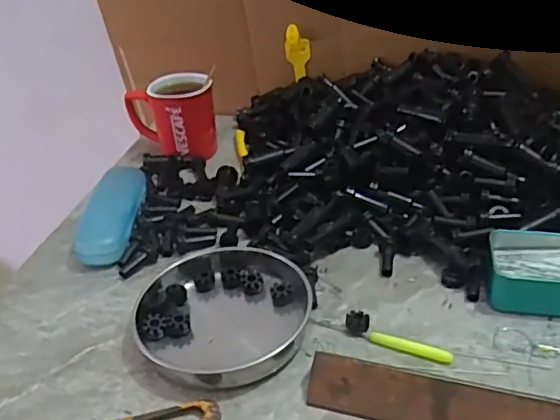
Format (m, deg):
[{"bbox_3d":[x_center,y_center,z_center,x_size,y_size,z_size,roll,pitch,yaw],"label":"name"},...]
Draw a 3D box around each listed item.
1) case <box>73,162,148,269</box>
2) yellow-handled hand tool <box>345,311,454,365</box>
[{"bbox_3d":[-0.172,0.005,0.608,0.054,0.032,0.154,-3,33,1],"label":"case"},{"bbox_3d":[0.090,0.097,0.451,0.084,0.013,0.018,14,37,26],"label":"yellow-handled hand tool"}]

